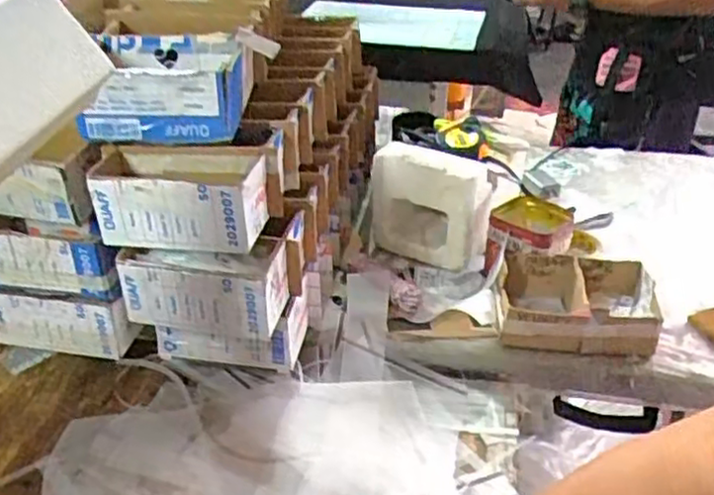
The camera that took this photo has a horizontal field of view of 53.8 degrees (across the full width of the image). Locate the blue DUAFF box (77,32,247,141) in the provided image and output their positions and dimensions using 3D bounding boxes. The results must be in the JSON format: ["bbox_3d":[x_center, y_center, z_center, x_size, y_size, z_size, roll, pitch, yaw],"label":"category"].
[{"bbox_3d":[-0.198,-0.166,0.724,0.157,0.070,0.121,-2,33,-3],"label":"blue DUAFF box"}]

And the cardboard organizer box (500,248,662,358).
[{"bbox_3d":[0.255,0.071,0.831,0.179,0.073,0.116,3,33,5],"label":"cardboard organizer box"}]

